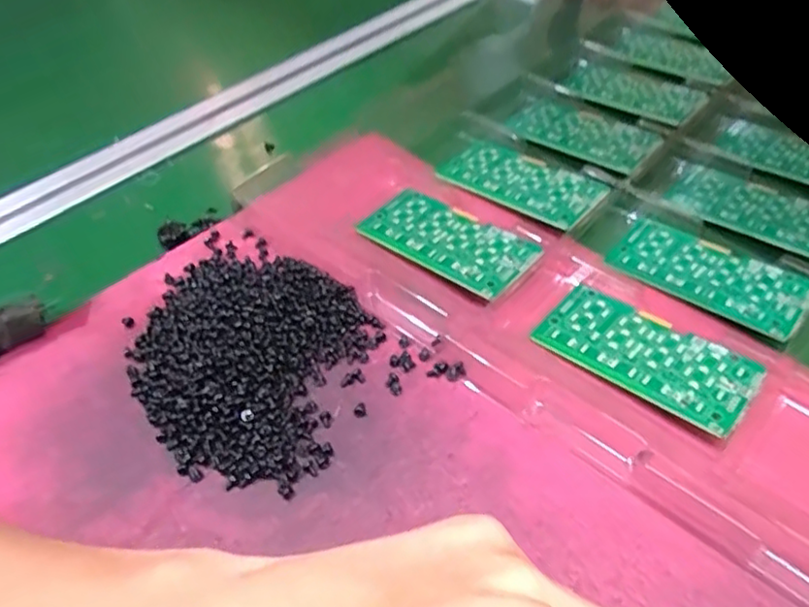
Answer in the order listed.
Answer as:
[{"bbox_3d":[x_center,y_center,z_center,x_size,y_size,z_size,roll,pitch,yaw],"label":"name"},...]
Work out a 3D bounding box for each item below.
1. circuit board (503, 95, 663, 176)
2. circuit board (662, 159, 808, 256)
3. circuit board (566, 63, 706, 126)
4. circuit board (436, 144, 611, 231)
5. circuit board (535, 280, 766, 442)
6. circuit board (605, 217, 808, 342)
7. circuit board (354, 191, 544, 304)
[{"bbox_3d":[0.116,-0.113,0.428,0.094,0.004,0.052,36,61,26],"label":"circuit board"},{"bbox_3d":[0.204,-0.053,0.375,0.093,0.005,0.050,35,61,26],"label":"circuit board"},{"bbox_3d":[0.162,-0.152,0.466,0.093,0.005,0.049,35,61,26],"label":"circuit board"},{"bbox_3d":[0.069,-0.073,0.385,0.092,0.005,0.046,33,60,24],"label":"circuit board"},{"bbox_3d":[0.112,0.023,0.302,0.093,0.004,0.045,31,56,31],"label":"circuit board"},{"bbox_3d":[0.157,-0.016,0.334,0.093,0.004,0.047,31,59,24],"label":"circuit board"},{"bbox_3d":[0.023,-0.034,0.352,0.091,0.008,0.046,33,60,25],"label":"circuit board"}]

